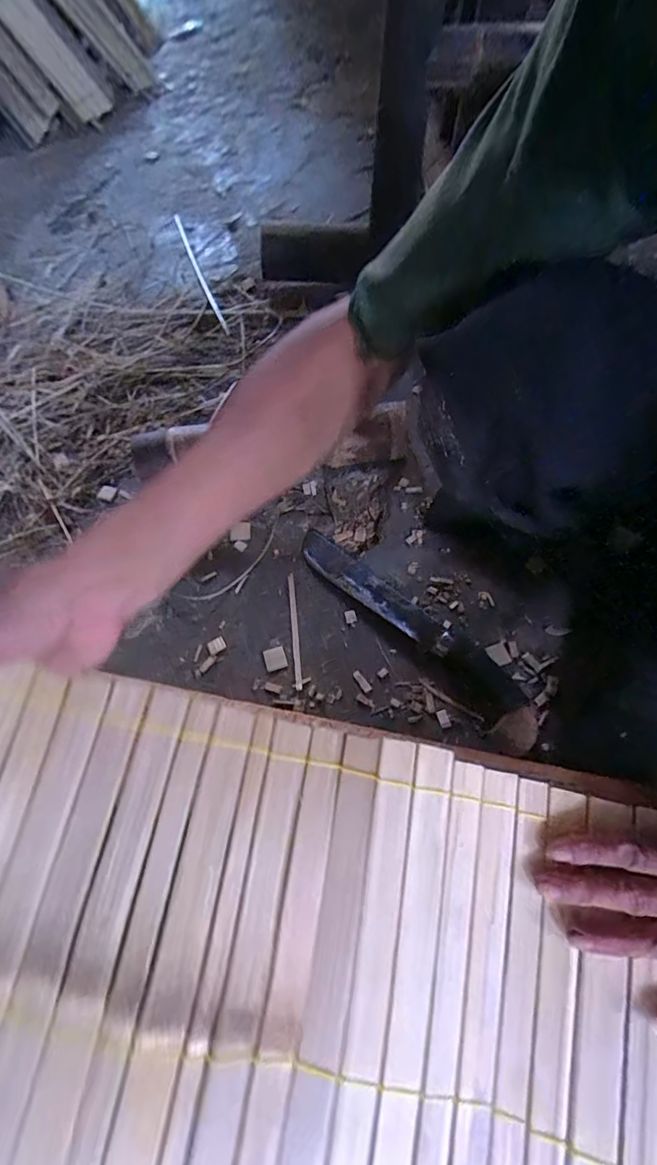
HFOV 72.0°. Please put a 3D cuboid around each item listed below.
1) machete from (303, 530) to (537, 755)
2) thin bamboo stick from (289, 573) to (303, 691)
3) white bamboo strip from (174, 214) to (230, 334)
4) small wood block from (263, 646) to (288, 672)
[{"bbox_3d":[0.090,0.044,0.505,0.055,0.030,0.325,-40,71,-15],"label":"machete"},{"bbox_3d":[-0.038,0.053,0.520,0.008,0.007,0.138,-5,66,-1],"label":"thin bamboo stick"},{"bbox_3d":[-0.230,-0.554,0.797,0.013,0.005,0.366,-20,68,-8],"label":"white bamboo strip"},{"bbox_3d":[-0.060,0.084,0.503,0.023,0.004,0.025,-20,67,-8],"label":"small wood block"}]

